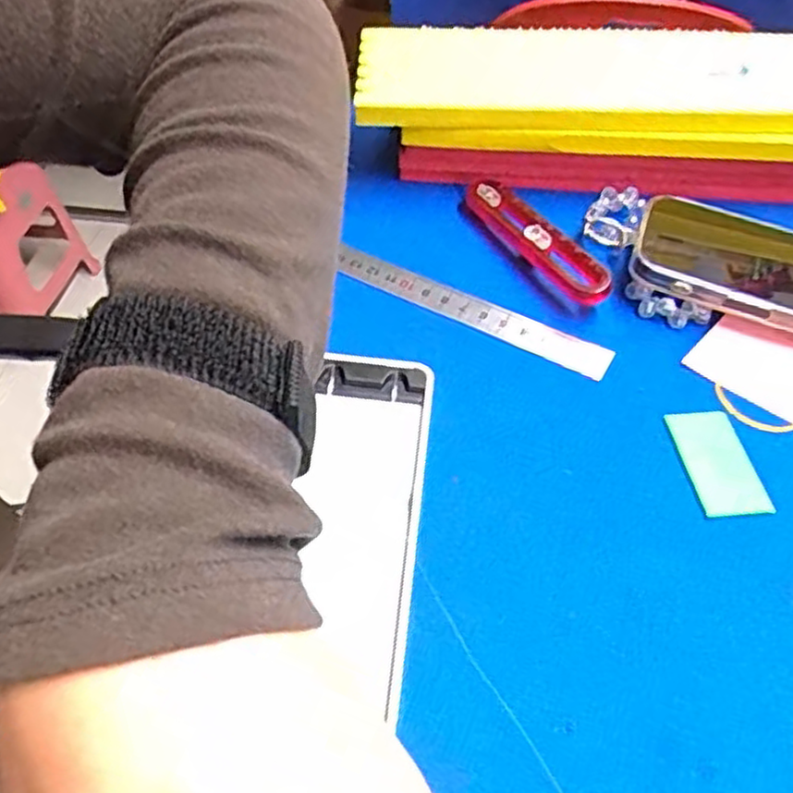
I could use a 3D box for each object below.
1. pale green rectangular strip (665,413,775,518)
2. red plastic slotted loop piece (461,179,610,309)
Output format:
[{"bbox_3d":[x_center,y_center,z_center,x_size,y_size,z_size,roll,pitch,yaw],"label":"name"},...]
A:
[{"bbox_3d":[0.124,0.025,0.277,0.025,0.004,0.046,-4,47,-5],"label":"pale green rectangular strip"},{"bbox_3d":[0.069,-0.080,0.361,0.020,0.019,0.108,-20,50,-19],"label":"red plastic slotted loop piece"}]

